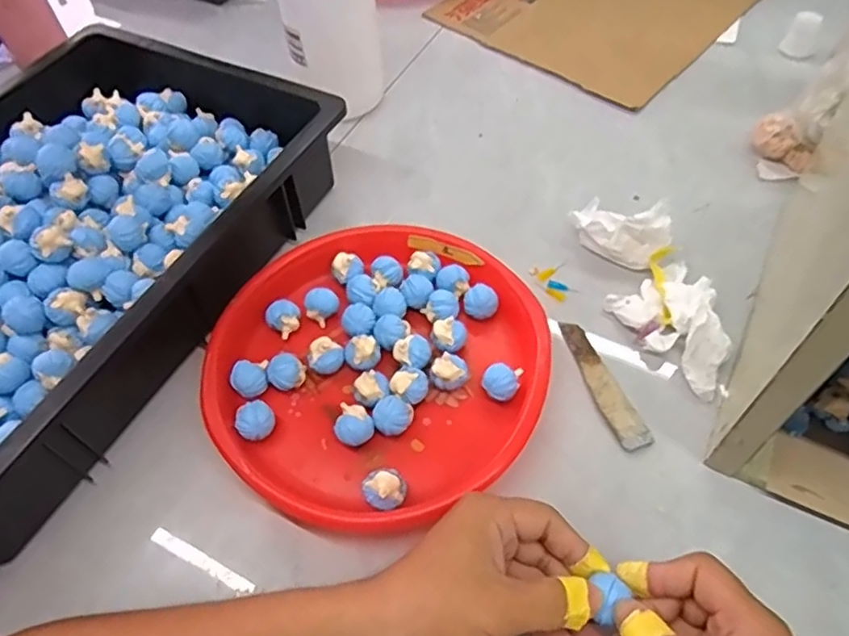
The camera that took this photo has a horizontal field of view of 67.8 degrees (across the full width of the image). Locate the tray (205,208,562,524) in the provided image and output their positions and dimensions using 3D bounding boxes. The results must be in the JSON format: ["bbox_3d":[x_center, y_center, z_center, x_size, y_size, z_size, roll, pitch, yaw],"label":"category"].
[{"bbox_3d":[-0.035,0.031,0.490,0.245,0.033,0.249,-2,55,3],"label":"tray"}]

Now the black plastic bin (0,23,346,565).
[{"bbox_3d":[-0.303,-0.061,0.532,0.305,0.104,0.454,21,59,18],"label":"black plastic bin"}]

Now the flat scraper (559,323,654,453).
[{"bbox_3d":[0.135,0.049,0.484,0.024,0.004,0.116,-18,56,-8],"label":"flat scraper"}]

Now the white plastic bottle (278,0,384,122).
[{"bbox_3d":[-0.095,-0.289,0.618,0.083,0.201,0.071,-38,61,-20],"label":"white plastic bottle"}]

